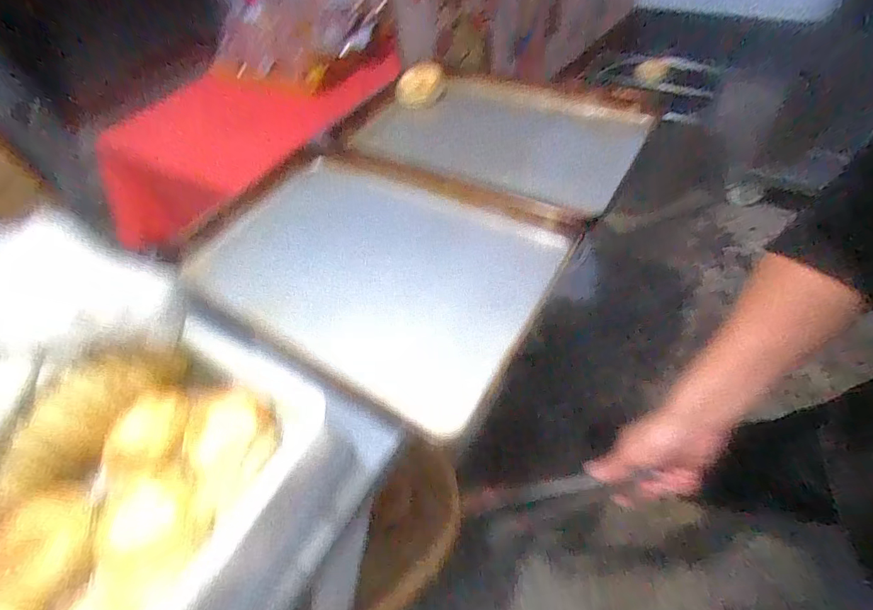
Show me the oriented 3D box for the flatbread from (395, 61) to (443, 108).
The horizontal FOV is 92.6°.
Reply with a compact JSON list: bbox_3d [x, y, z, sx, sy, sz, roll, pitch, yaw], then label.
[{"bbox_3d":[-0.048,-0.533,1.011,0.140,0.080,0.035,-16,46,43],"label":"flatbread"}]

